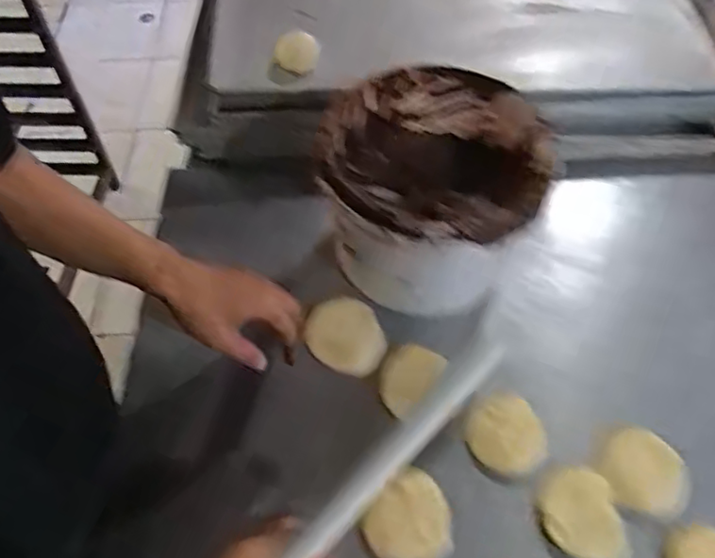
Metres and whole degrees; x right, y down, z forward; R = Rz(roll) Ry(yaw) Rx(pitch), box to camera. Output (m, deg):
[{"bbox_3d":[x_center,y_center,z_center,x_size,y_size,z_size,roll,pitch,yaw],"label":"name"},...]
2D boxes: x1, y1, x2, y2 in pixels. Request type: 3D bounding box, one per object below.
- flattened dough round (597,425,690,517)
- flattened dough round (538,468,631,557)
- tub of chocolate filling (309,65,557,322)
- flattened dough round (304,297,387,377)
[{"bbox_3d":[0.263,0.179,0.565,0.069,0.022,0.079,-22,57,-15],"label":"flattened dough round"},{"bbox_3d":[0.194,0.206,0.528,0.061,0.010,0.080,-9,55,-7],"label":"flattened dough round"},{"bbox_3d":[0.067,-0.087,0.645,0.207,0.160,0.216,0,54,0],"label":"tub of chocolate filling"},{"bbox_3d":[-0.012,0.058,0.641,0.086,0.006,0.082,0,54,0],"label":"flattened dough round"}]

